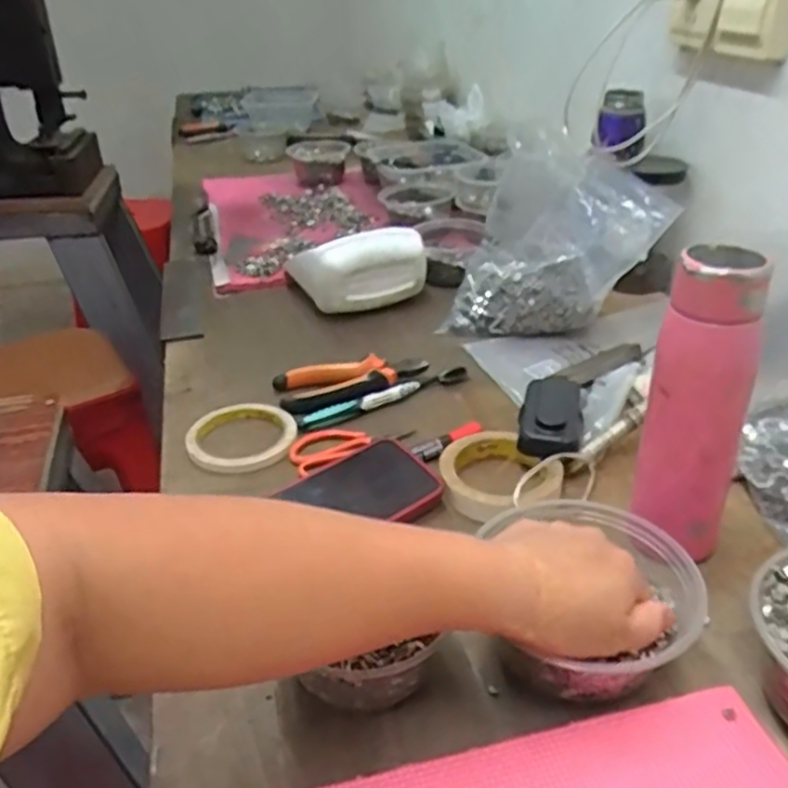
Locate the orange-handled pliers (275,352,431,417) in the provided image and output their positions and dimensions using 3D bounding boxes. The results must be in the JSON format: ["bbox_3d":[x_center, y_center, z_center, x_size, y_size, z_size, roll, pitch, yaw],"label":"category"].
[{"bbox_3d":[-0.041,-0.014,0.744,0.148,0.031,0.068,-12,33,-16],"label":"orange-handled pliers"}]

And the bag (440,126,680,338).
[{"bbox_3d":[0.176,-0.177,0.836,0.233,0.180,0.136,1,31,4],"label":"bag"}]

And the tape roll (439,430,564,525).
[{"bbox_3d":[0.082,0.069,0.609,0.093,0.028,0.097,-1,31,1],"label":"tape roll"}]

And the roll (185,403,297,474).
[{"bbox_3d":[-0.142,0.036,0.683,0.097,0.014,0.109,-13,33,-19],"label":"roll"}]

